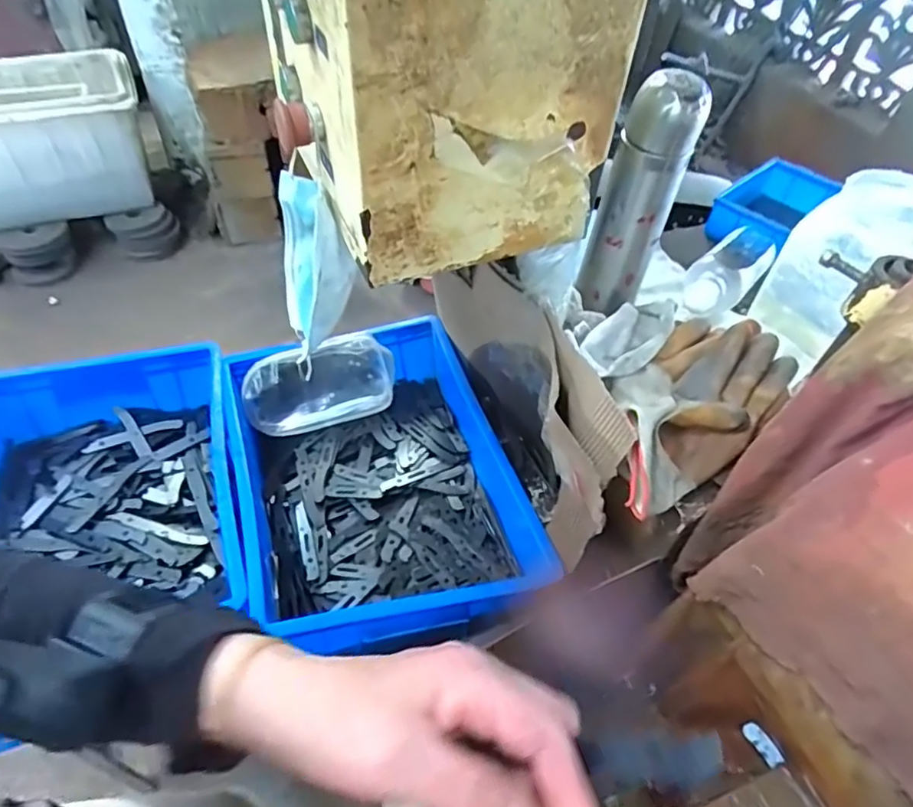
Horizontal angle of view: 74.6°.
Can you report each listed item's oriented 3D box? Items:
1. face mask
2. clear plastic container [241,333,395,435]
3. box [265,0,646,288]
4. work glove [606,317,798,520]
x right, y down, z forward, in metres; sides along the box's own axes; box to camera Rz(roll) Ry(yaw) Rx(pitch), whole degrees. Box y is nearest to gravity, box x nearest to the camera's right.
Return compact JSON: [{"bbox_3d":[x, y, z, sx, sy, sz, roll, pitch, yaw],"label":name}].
[{"bbox_3d":[-0.131,-0.124,0.551,0.043,0.180,0.095,-15,55,-29],"label":"face mask"},{"bbox_3d":[-0.185,-0.029,0.808,0.195,0.115,0.040,-10,21,-9],"label":"clear plastic container"},{"bbox_3d":[-0.016,-0.270,0.431,0.211,0.275,0.195,-17,53,-18],"label":"box"},{"bbox_3d":[0.201,0.000,0.530,0.177,0.074,0.121,-25,56,-24],"label":"work glove"}]

